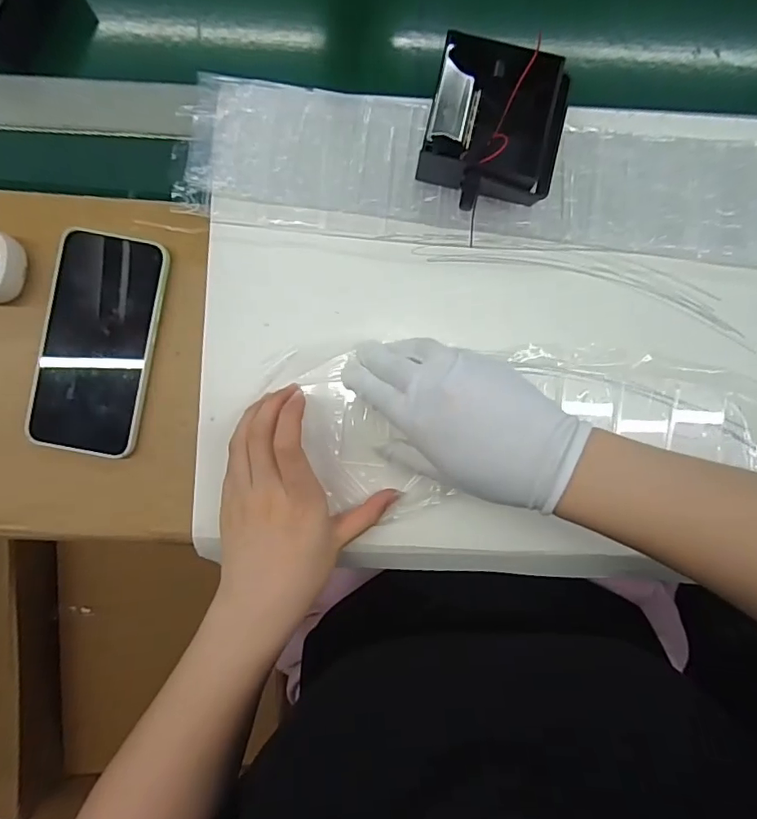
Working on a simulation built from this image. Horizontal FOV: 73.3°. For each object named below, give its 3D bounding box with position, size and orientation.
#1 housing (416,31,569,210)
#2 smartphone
[{"bbox_3d":[0.080,-0.195,0.352,0.089,0.038,0.099,13,88,-1],"label":"housing"},{"bbox_3d":[-0.201,-0.047,0.365,0.076,0.010,0.154,10,88,-1],"label":"smartphone"}]

